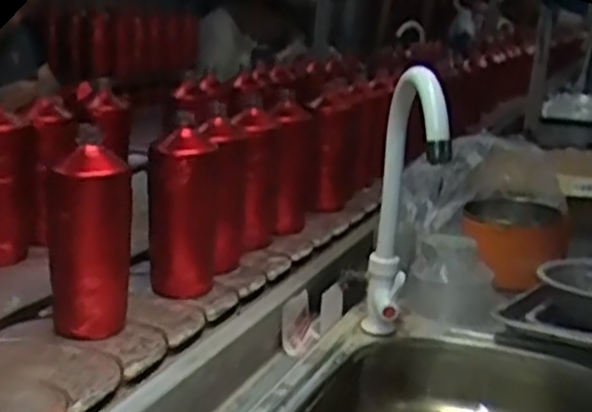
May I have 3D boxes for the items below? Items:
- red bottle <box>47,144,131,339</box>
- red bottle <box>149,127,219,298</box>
[{"bbox_3d":[-0.208,0.038,0.800,0.083,0.181,0.070,1,16,-14],"label":"red bottle"},{"bbox_3d":[-0.134,0.004,0.925,0.073,0.181,0.059,4,15,-13],"label":"red bottle"}]

